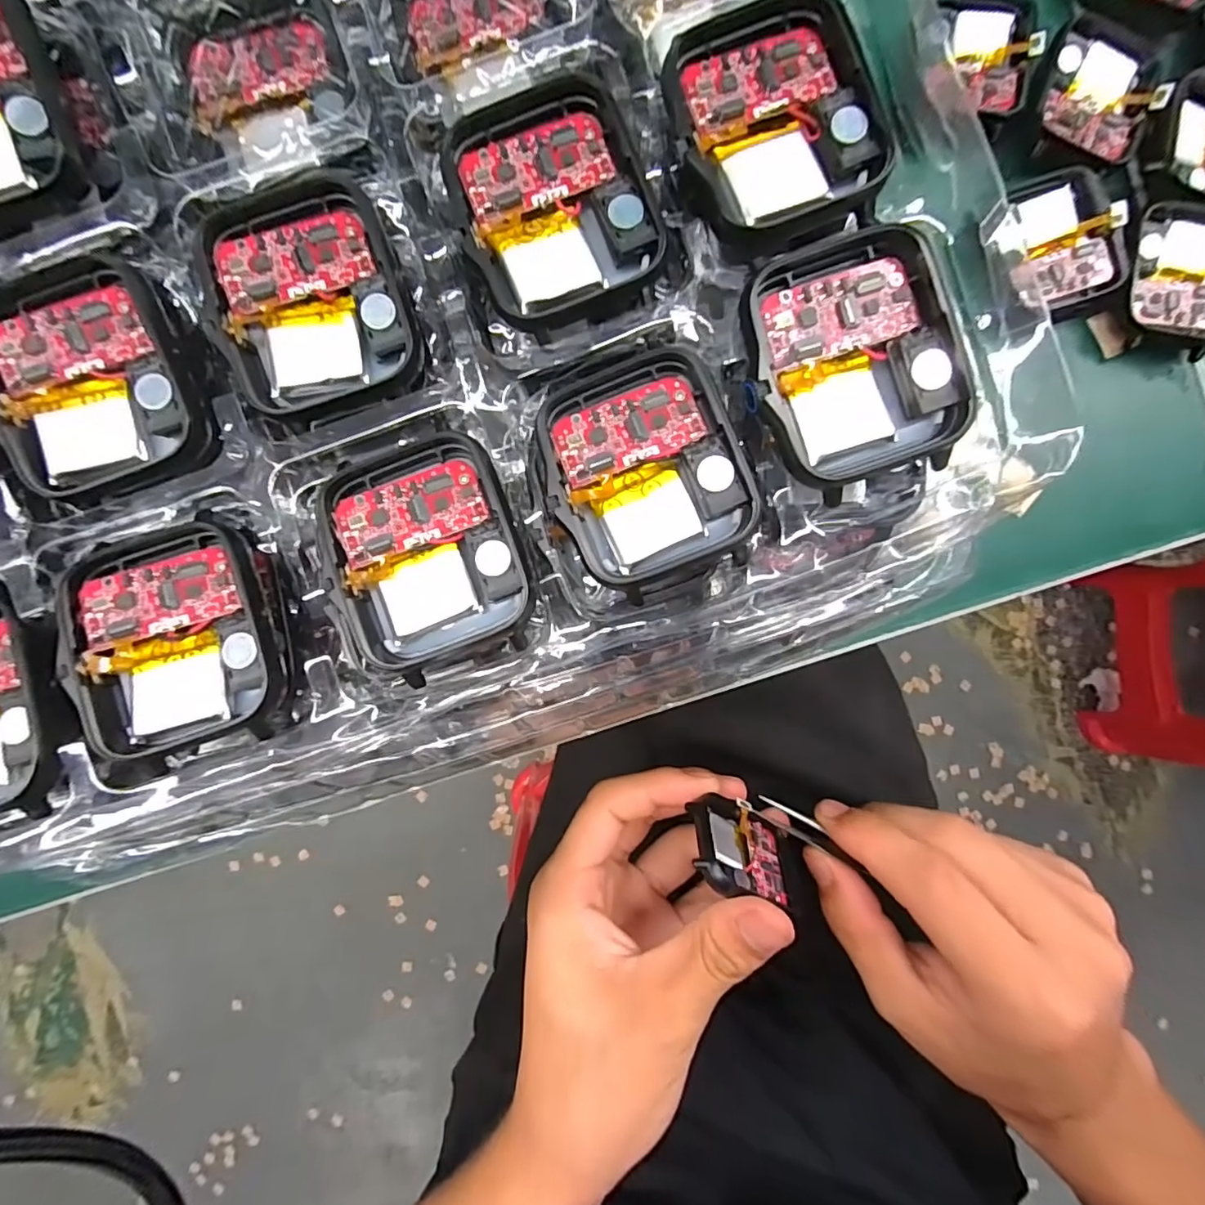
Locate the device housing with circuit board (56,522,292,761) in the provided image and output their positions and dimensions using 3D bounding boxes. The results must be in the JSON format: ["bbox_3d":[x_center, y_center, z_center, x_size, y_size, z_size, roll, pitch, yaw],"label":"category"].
[{"bbox_3d":[-0.087,0.007,0.113,0.041,0.007,0.044,-13,89,-1],"label":"device housing with circuit board"}]

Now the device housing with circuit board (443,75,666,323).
[{"bbox_3d":[-0.010,-0.082,0.114,0.038,0.006,0.043,-20,89,-1],"label":"device housing with circuit board"}]

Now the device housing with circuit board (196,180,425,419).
[{"bbox_3d":[-0.060,-0.062,0.115,0.039,0.005,0.046,-15,89,-1],"label":"device housing with circuit board"}]

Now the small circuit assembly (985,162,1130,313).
[{"bbox_3d":[0.147,-0.118,0.180,0.035,0.010,0.042,-9,88,-1],"label":"small circuit assembly"}]

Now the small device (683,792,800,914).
[{"bbox_3d":[0.054,0.091,0.203,0.048,0.035,0.006,26,124,-24],"label":"small device"}]

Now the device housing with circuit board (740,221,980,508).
[{"bbox_3d":[0.049,-0.047,0.107,0.040,0.007,0.045,-19,89,-1],"label":"device housing with circuit board"}]

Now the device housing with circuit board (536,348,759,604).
[{"bbox_3d":[0.008,-0.027,0.113,0.038,0.007,0.045,-18,89,-1],"label":"device housing with circuit board"}]

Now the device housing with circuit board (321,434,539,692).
[{"bbox_3d":[-0.037,-0.010,0.114,0.039,0.005,0.045,-21,89,-1],"label":"device housing with circuit board"}]

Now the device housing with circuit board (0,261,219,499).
[{"bbox_3d":[-0.104,-0.046,0.114,0.043,0.005,0.045,-18,89,-1],"label":"device housing with circuit board"}]

